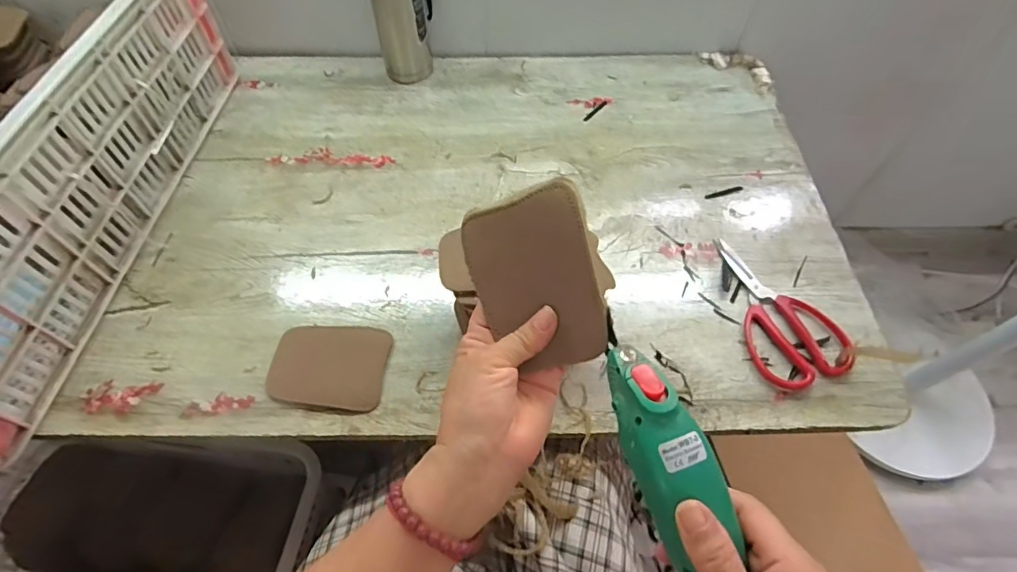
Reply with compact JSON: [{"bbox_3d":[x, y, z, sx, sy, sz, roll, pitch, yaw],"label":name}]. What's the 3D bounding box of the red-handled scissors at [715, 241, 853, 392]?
[{"bbox_3d":[0.293,0.021,0.547,0.099,0.016,0.186,-7,58,-4],"label":"red-handled scissors"}]

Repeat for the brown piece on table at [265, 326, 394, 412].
[{"bbox_3d":[-0.183,0.081,0.503,0.115,0.014,0.083,4,58,2],"label":"brown piece on table"}]

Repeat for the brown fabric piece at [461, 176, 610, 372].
[{"bbox_3d":[0.017,-0.003,0.330,0.084,0.004,0.114,-14,91,25],"label":"brown fabric piece"}]

